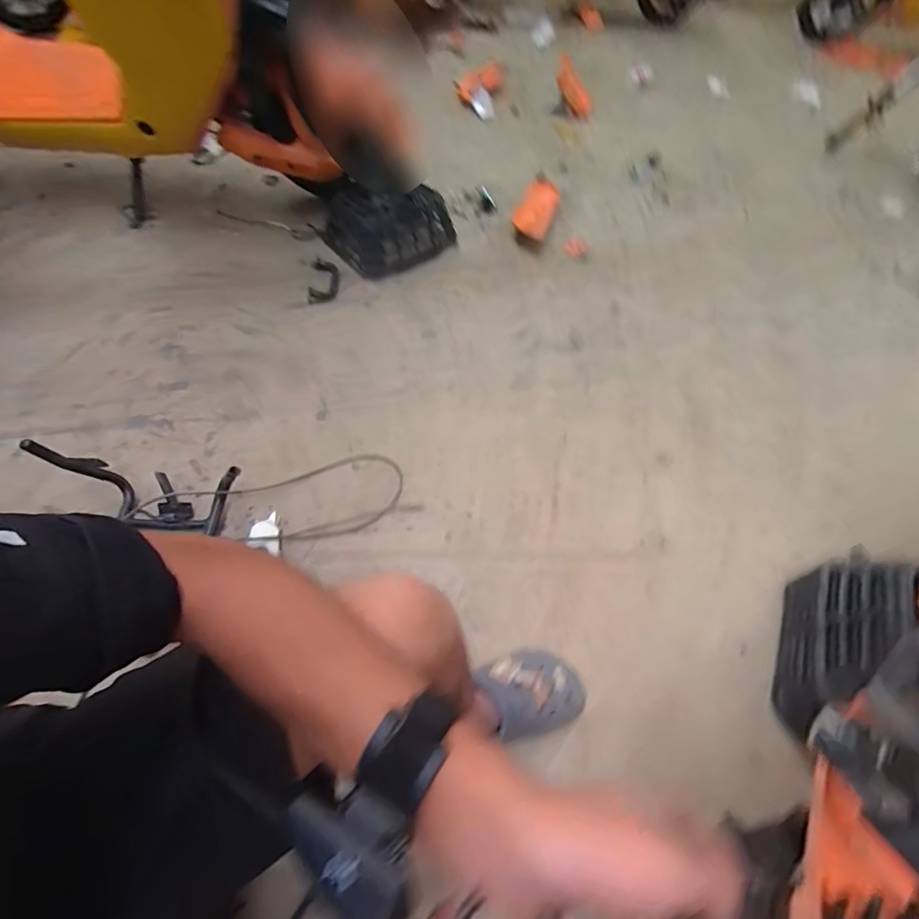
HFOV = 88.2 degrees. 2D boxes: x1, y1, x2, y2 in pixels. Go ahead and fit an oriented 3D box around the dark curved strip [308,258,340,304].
[{"bbox_3d":[-0.315,-0.419,1.112,0.065,0.033,0.116,1,60,-2],"label":"dark curved strip"}]

